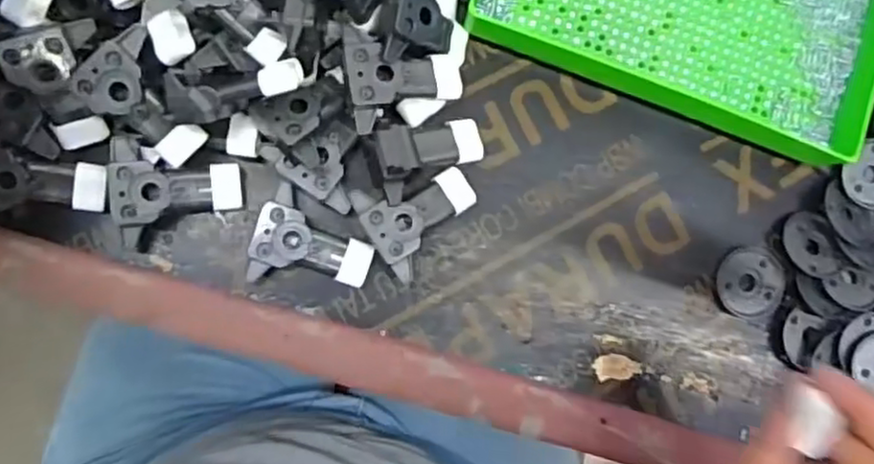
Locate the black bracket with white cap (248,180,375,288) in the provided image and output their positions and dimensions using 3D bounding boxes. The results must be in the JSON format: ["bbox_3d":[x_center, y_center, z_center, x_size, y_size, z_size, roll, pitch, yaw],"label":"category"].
[{"bbox_3d":[-0.067,0.005,0.386,0.064,0.020,0.051,12,86,-6],"label":"black bracket with white cap"}]

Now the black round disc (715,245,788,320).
[{"bbox_3d":[0.194,0.031,0.431,0.040,0.007,0.043,0,87,-7],"label":"black round disc"}]

